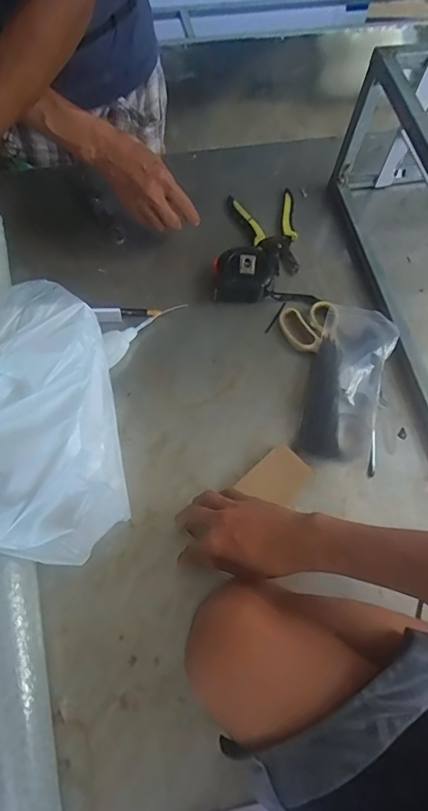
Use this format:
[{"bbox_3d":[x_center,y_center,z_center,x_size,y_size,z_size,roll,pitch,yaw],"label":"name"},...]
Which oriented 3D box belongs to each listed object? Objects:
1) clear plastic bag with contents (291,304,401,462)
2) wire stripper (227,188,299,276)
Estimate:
[{"bbox_3d":[0.175,-0.032,0.596,0.093,0.048,0.220,18,68,5],"label":"clear plastic bag with contents"},{"bbox_3d":[0.089,-0.268,0.710,0.102,0.021,0.149,-11,69,-7],"label":"wire stripper"}]

